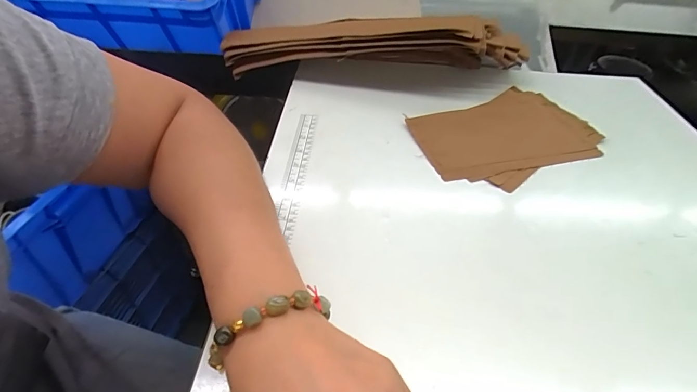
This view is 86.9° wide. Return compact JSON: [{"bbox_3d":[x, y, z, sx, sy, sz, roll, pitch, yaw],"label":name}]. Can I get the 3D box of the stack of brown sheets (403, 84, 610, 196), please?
[{"bbox_3d":[0.188,-0.078,0.442,0.222,0.013,0.143,-18,47,-19],"label":"stack of brown sheets"}]

